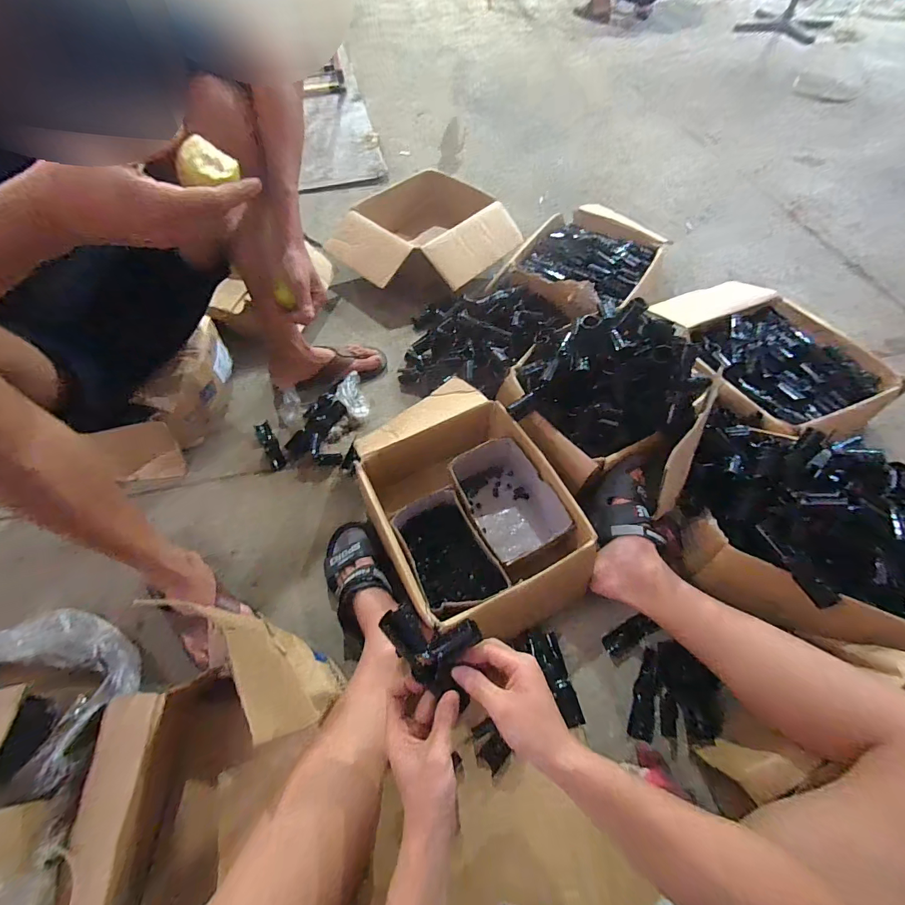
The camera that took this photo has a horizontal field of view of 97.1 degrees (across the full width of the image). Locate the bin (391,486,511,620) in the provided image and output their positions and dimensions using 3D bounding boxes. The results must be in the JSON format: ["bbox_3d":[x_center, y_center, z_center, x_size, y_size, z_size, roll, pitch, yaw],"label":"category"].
[{"bbox_3d":[-0.012,0.174,0.679,0.123,0.112,0.200,-25,62,-14],"label":"bin"}]

